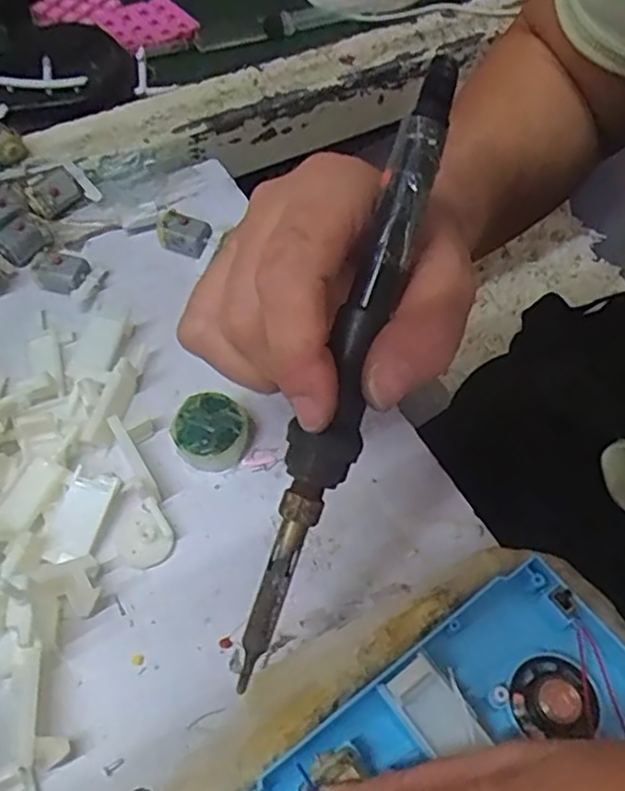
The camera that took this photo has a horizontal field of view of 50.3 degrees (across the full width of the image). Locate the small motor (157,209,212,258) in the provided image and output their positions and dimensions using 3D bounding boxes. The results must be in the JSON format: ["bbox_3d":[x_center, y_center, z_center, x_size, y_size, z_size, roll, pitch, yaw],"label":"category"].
[{"bbox_3d":[-0.070,-0.087,0.364,0.027,0.019,0.016,16,58,8],"label":"small motor"}]

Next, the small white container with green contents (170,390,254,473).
[{"bbox_3d":[-0.046,0.017,0.302,0.033,0.019,0.030,1,57,-1],"label":"small white container with green contents"}]

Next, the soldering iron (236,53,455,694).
[{"bbox_3d":[0.010,-0.009,0.198,0.020,0.017,0.197,18,89,9],"label":"soldering iron"}]

